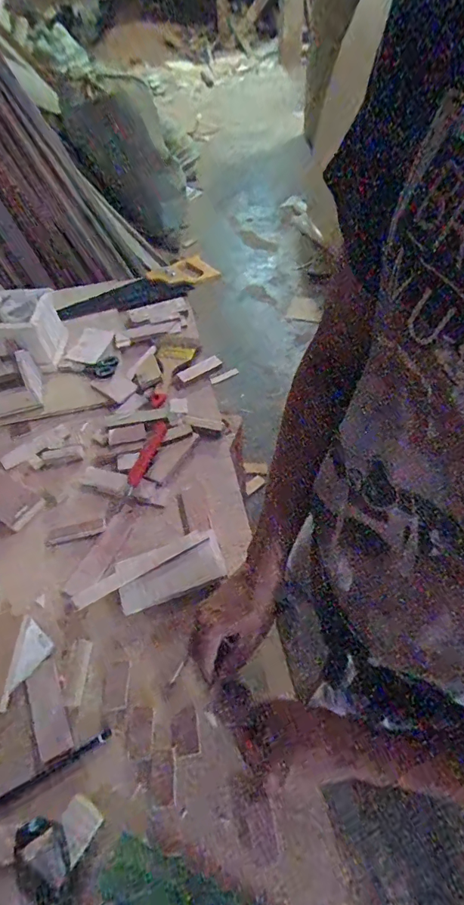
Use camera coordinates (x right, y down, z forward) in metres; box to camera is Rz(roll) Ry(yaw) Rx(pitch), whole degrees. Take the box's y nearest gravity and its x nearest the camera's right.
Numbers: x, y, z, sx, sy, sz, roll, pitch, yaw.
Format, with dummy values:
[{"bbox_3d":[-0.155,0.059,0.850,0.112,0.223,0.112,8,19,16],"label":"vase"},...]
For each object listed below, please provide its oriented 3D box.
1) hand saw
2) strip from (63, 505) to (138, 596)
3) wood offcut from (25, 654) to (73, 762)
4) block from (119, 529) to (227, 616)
[{"bbox_3d":[-0.202,-0.346,0.918,0.353,0.036,0.084,-24,55,-13],"label":"hand saw"},{"bbox_3d":[-0.175,0.132,0.584,0.038,0.005,0.134,21,58,19],"label":"strip"},{"bbox_3d":[-0.207,0.286,0.481,0.034,0.005,0.097,-24,55,-13],"label":"wood offcut"},{"bbox_3d":[-0.076,0.160,0.554,0.137,0.017,0.054,-24,55,-13],"label":"block"}]

